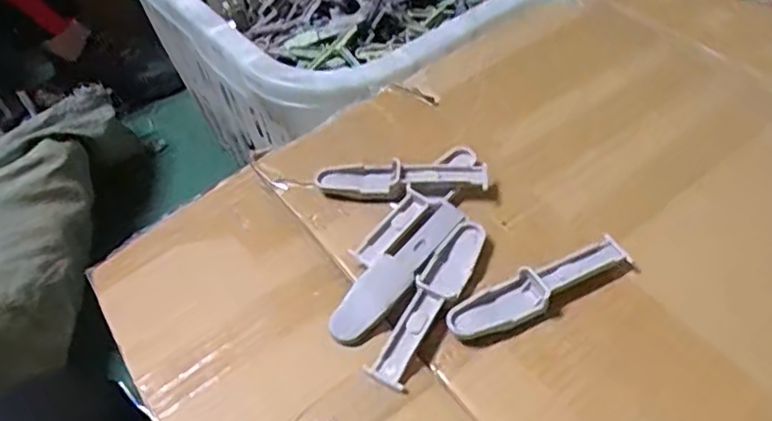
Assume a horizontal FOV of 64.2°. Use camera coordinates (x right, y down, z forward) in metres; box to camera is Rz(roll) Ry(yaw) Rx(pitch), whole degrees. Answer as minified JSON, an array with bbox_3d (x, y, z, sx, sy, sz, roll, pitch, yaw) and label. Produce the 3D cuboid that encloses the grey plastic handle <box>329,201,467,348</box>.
[{"bbox_3d":[0.007,0.031,0.332,0.022,0.008,0.104,29,56,26],"label":"grey plastic handle"}]

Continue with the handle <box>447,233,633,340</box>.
[{"bbox_3d":[0.080,0.041,0.323,0.102,0.011,0.022,-23,51,-15],"label":"handle"}]

